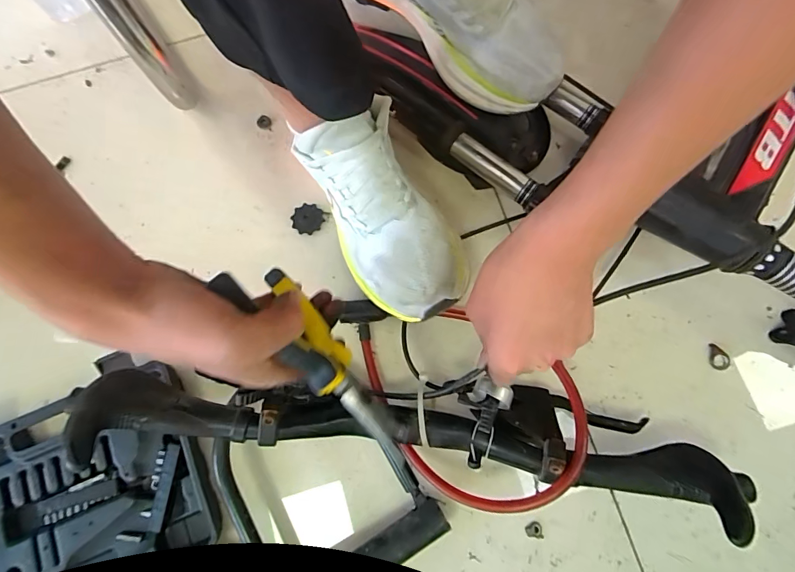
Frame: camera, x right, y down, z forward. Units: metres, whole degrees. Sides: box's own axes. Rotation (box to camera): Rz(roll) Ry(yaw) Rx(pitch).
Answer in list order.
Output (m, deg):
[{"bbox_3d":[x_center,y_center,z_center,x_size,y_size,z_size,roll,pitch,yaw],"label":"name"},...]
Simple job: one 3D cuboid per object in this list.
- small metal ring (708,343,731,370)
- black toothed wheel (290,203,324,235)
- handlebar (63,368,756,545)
[{"bbox_3d":[0.317,0.070,0.405,0.015,0.009,0.026,-37,78,-6],"label":"small metal ring"},{"bbox_3d":[-0.099,-0.074,0.447,0.032,0.005,0.034,0,77,2],"label":"black toothed wheel"},{"bbox_3d":[0.018,0.115,0.330,0.508,0.091,0.080,7,77,-3],"label":"handlebar"}]

